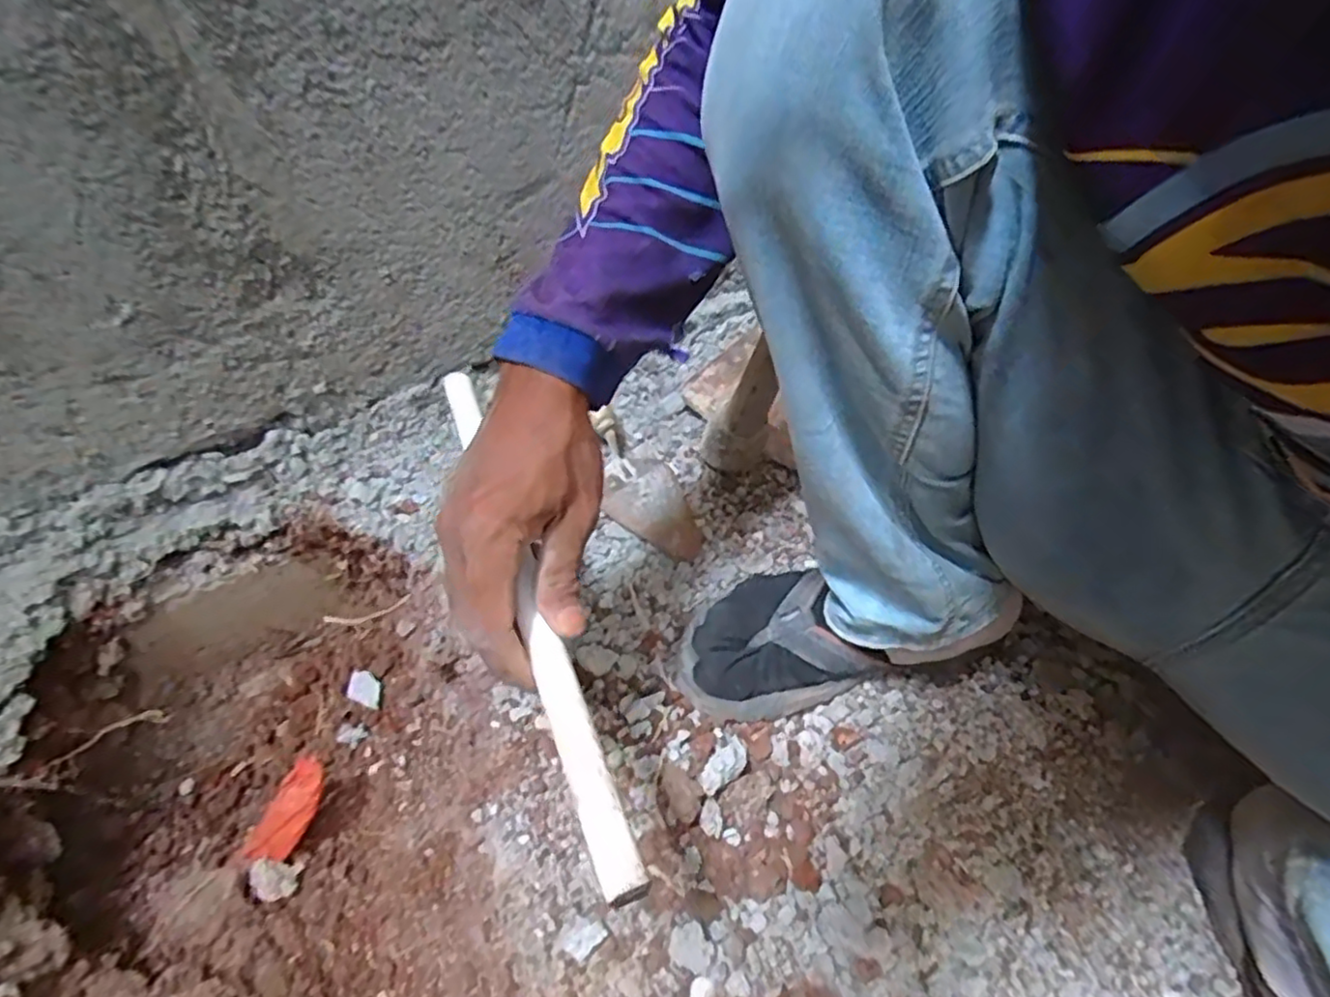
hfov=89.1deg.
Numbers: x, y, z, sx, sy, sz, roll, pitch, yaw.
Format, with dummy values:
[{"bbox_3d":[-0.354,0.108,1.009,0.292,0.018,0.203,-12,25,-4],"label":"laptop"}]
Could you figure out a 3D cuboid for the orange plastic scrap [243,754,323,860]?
[{"bbox_3d":[-0.299,0.248,0.538,0.032,0.021,0.078,18,68,12],"label":"orange plastic scrap"}]

